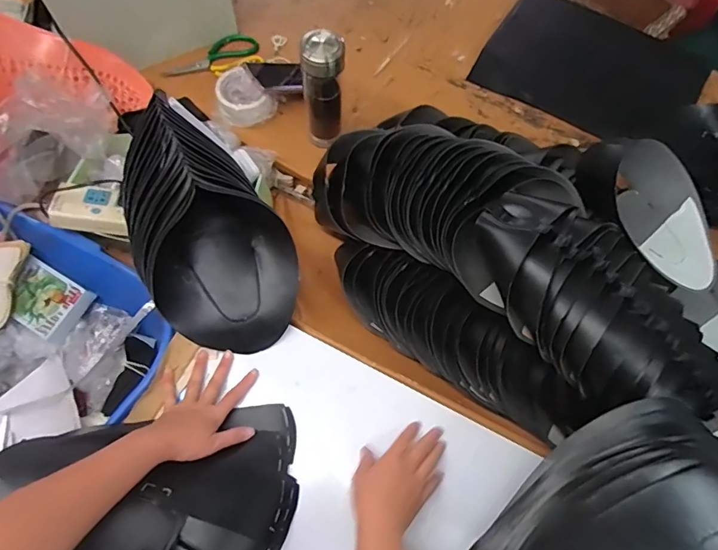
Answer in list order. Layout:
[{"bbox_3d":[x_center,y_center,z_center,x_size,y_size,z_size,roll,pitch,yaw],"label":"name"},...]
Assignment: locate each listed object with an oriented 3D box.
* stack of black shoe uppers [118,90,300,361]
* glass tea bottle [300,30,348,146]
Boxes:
[{"bbox_3d":[-0.209,-0.068,0.642,0.181,0.152,0.329,-25,71,-12],"label":"stack of black shoe uppers"},{"bbox_3d":[-0.058,-0.306,0.804,0.068,0.202,0.057,3,67,-2],"label":"glass tea bottle"}]

